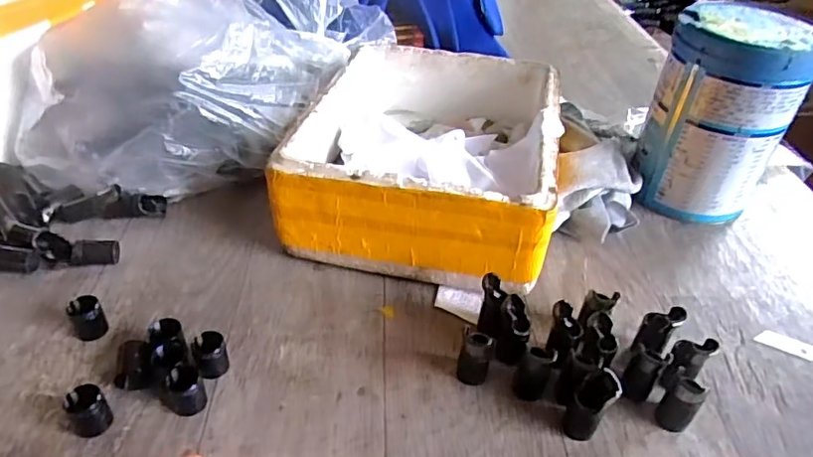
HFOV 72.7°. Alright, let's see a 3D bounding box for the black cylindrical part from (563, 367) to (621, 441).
[{"bbox_3d":[0.124,0.120,0.371,0.024,0.052,0.023,3,40,-2],"label":"black cylindrical part"}]

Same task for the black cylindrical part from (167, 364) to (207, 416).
[{"bbox_3d":[-0.152,0.111,0.381,0.022,0.030,0.026,-15,43,-22],"label":"black cylindrical part"}]

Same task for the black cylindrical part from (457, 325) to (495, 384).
[{"bbox_3d":[0.050,0.093,0.398,0.022,0.043,0.016,15,41,12],"label":"black cylindrical part"}]

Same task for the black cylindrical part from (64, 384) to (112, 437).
[{"bbox_3d":[-0.209,0.119,0.363,0.023,0.031,0.021,3,40,-2],"label":"black cylindrical part"}]

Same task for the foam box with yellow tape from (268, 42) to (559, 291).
[{"bbox_3d":[0.022,-0.070,0.565,0.235,0.121,0.282,9,40,7],"label":"foam box with yellow tape"}]

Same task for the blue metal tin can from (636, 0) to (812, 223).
[{"bbox_3d":[0.316,-0.111,0.566,0.126,0.193,0.118,27,45,25],"label":"blue metal tin can"}]

